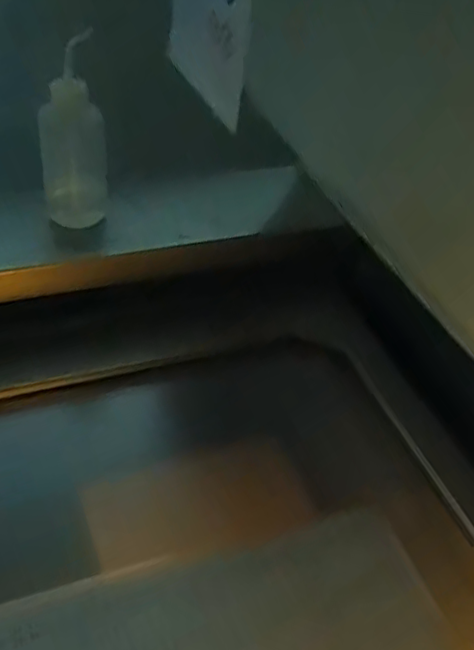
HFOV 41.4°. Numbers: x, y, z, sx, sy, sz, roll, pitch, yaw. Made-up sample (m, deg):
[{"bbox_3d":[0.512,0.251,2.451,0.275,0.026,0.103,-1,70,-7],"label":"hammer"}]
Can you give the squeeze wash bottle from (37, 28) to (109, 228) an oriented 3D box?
[{"bbox_3d":[-0.189,-0.217,0.715,0.072,0.209,0.062,-7,44,-15],"label":"squeeze wash bottle"}]

